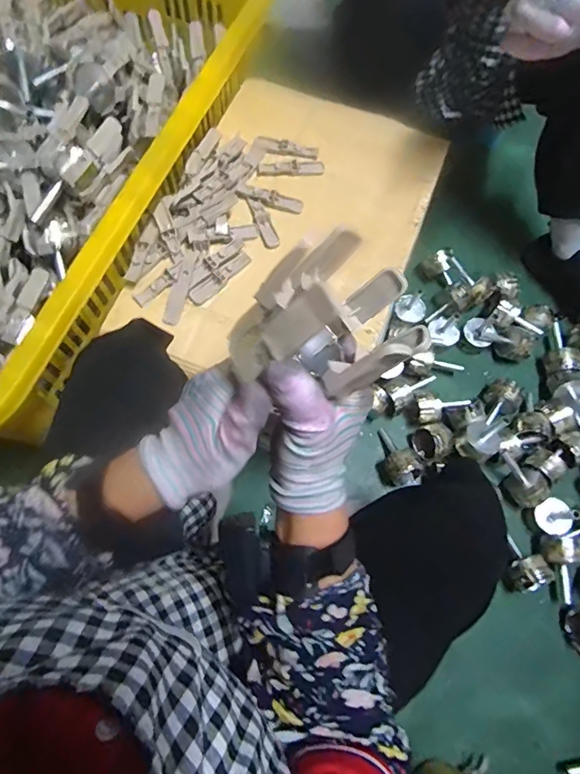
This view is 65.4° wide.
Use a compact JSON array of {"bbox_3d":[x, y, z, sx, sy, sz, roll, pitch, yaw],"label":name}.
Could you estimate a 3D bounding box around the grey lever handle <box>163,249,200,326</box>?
[{"bbox_3d":[-0.143,-0.133,0.600,0.023,0.008,0.105,17,86,-3],"label":"grey lever handle"}]

